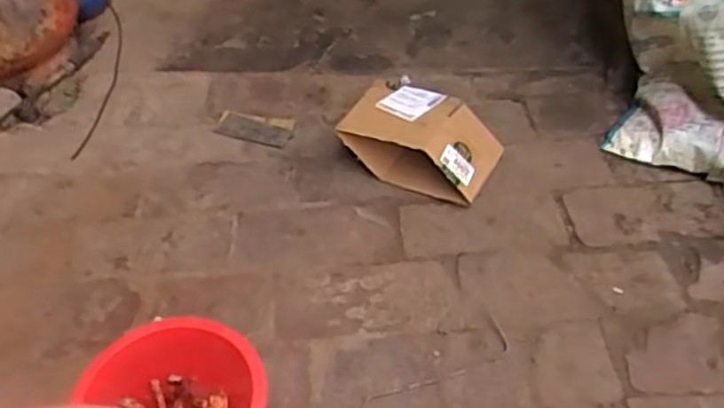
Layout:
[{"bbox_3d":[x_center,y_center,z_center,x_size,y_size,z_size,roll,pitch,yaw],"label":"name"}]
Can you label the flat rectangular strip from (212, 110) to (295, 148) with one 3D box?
[{"bbox_3d":[-0.184,-0.130,1.152,0.138,0.007,0.067,12,47,15],"label":"flat rectangular strip"}]

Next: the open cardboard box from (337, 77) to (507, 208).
[{"bbox_3d":[0.088,-0.097,1.032,0.230,0.077,0.145,24,52,27],"label":"open cardboard box"}]

